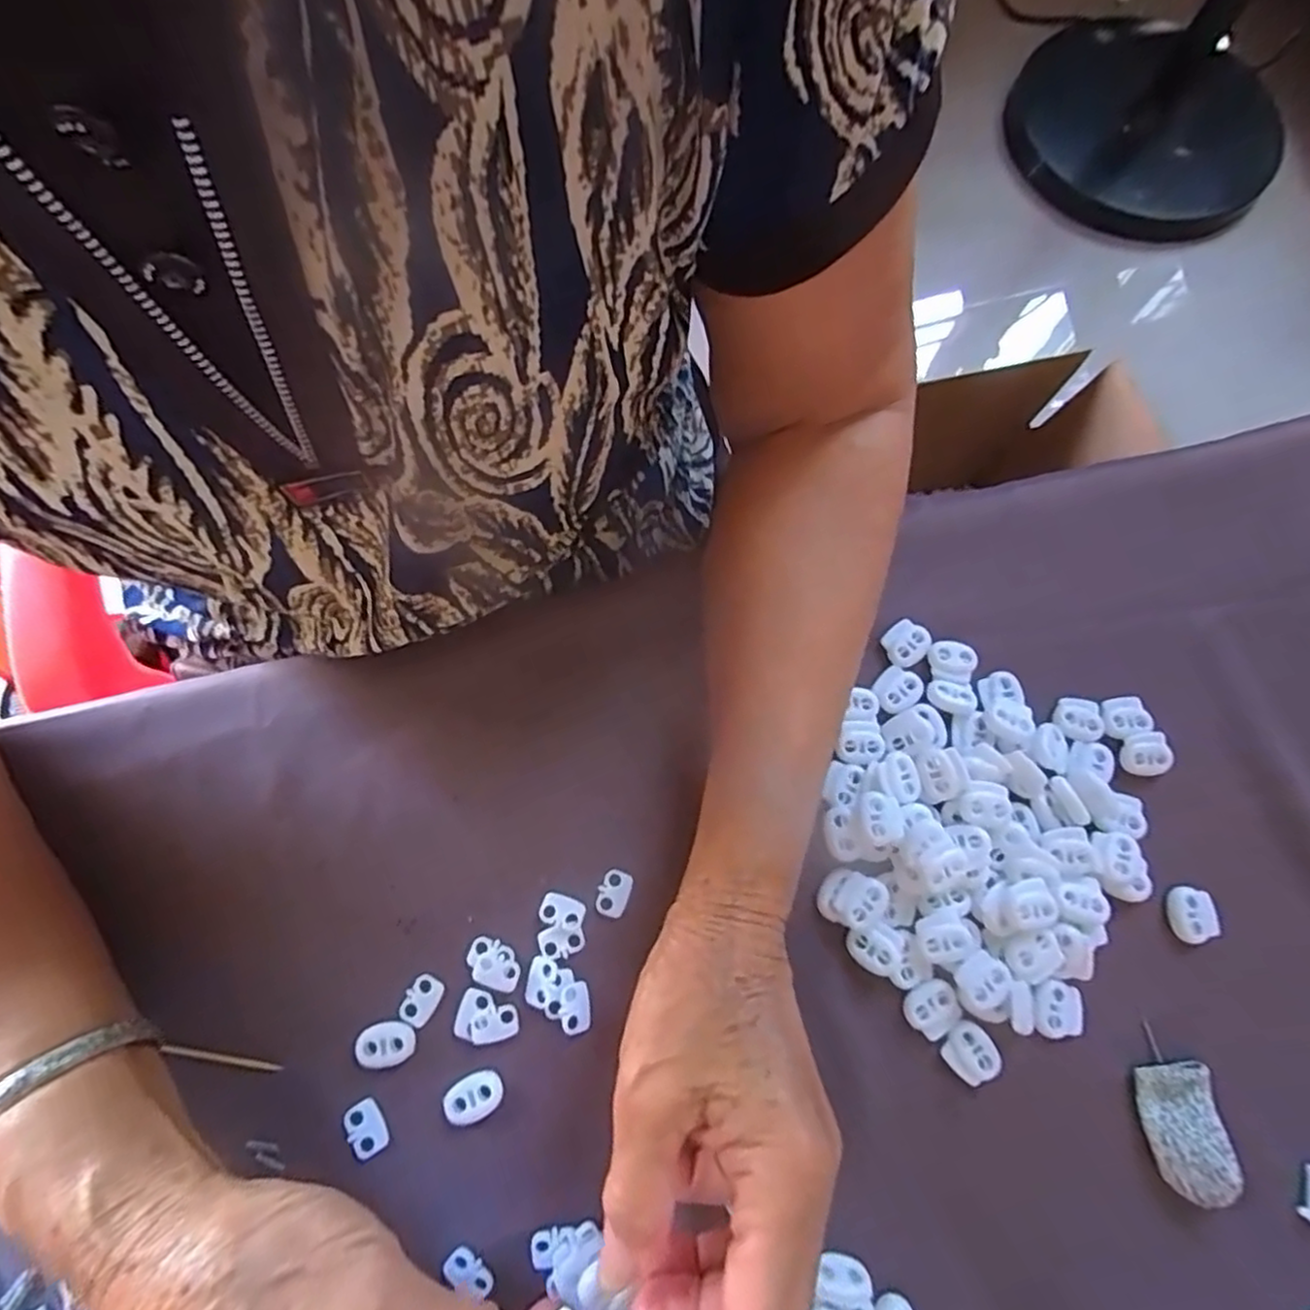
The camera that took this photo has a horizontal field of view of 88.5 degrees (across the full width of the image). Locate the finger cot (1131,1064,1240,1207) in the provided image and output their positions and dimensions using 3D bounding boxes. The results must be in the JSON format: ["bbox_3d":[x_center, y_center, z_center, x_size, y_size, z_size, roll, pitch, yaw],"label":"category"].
[{"bbox_3d":[0.207,0.186,0.263,0.028,0.013,0.045,2,74,-1],"label":"finger cot"}]

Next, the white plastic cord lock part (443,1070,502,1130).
[{"bbox_3d":[-0.071,0.173,0.262,0.023,0.004,0.016,-29,77,-9],"label":"white plastic cord lock part"}]

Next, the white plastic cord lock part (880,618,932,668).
[{"bbox_3d":[0.118,-0.005,0.318,0.022,0.004,0.020,-41,79,-12],"label":"white plastic cord lock part"}]

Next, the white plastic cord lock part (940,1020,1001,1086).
[{"bbox_3d":[0.127,0.160,0.270,0.019,0.004,0.021,-40,79,-12],"label":"white plastic cord lock part"}]

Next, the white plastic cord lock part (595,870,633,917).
[{"bbox_3d":[-0.017,0.101,0.285,0.014,0.004,0.019,15,74,3],"label":"white plastic cord lock part"}]

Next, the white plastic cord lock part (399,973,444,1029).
[{"bbox_3d":[-0.095,0.140,0.272,0.013,0.004,0.019,32,76,8],"label":"white plastic cord lock part"}]

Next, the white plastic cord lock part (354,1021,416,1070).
[{"bbox_3d":[-0.107,0.155,0.267,0.022,0.004,0.016,-17,75,-6],"label":"white plastic cord lock part"}]

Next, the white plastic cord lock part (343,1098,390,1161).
[{"bbox_3d":[-0.112,0.184,0.260,0.014,0.004,0.019,-29,77,-9],"label":"white plastic cord lock part"}]

